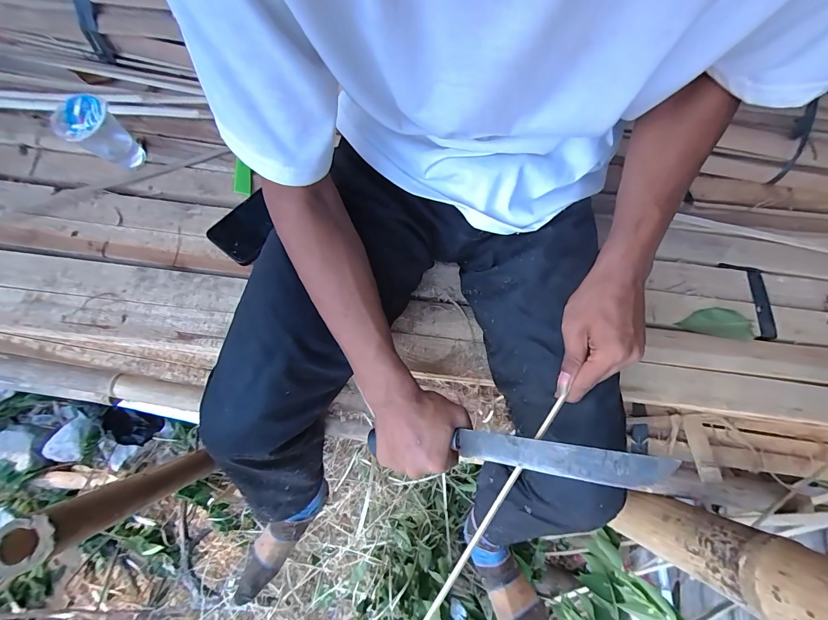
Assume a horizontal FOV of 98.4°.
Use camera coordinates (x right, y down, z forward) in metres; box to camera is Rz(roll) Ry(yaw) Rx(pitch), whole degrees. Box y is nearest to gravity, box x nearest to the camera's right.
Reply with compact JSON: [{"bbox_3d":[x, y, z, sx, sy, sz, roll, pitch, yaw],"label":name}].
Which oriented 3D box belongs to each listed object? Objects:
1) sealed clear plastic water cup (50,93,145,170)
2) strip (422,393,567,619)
[{"bbox_3d":[-0.457,-0.253,0.532,0.068,0.098,0.071,-40,79,-11],"label":"sealed clear plastic water cup"},{"bbox_3d":[0.044,0.237,0.335,0.010,0.007,0.357,33,85,7],"label":"strip"}]

